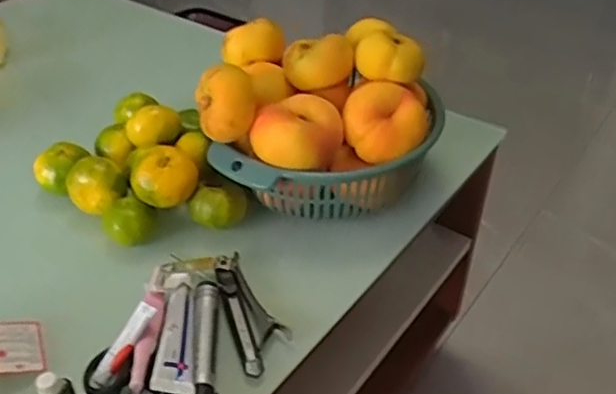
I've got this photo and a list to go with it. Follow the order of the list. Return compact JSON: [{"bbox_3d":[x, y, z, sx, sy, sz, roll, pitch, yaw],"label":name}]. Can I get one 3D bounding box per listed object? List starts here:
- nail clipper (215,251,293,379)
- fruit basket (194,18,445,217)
[{"bbox_3d":[-0.047,0.088,0.502,0.041,0.014,0.116,-14,40,-17],"label":"nail clipper"},{"bbox_3d":[0.015,-0.070,0.606,0.216,0.146,0.176,2,38,2],"label":"fruit basket"}]

